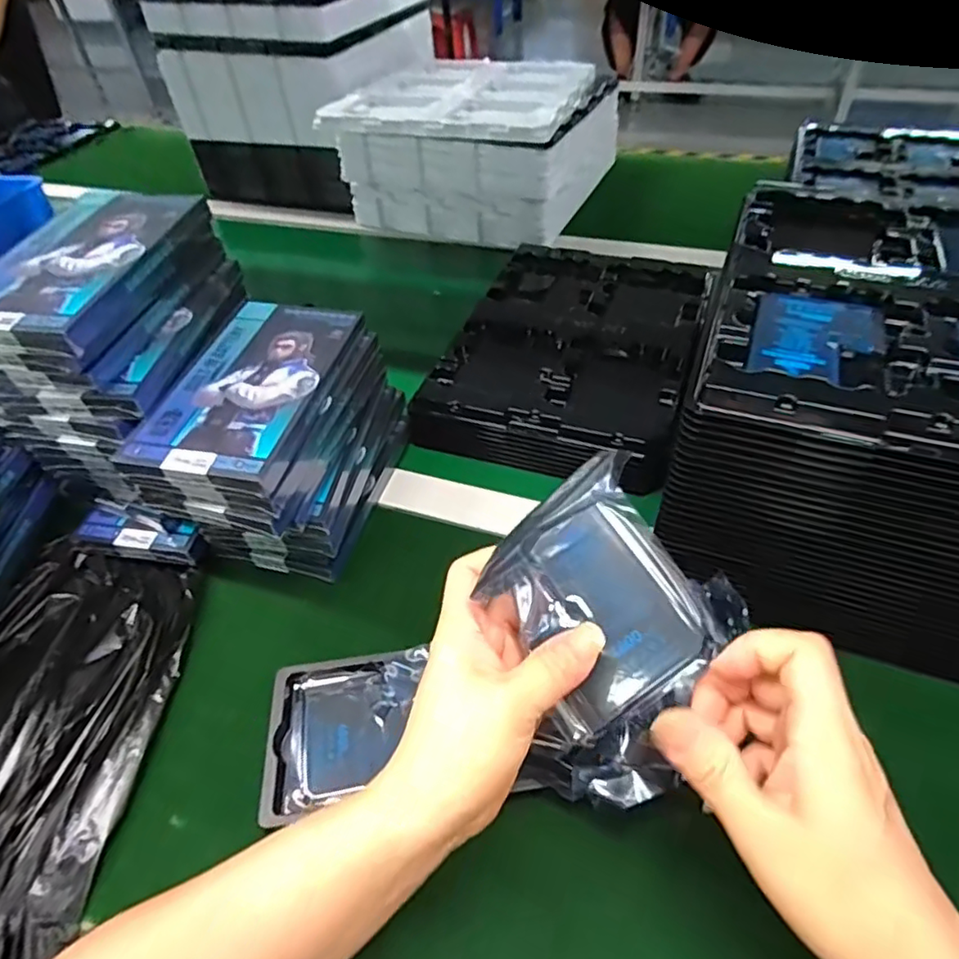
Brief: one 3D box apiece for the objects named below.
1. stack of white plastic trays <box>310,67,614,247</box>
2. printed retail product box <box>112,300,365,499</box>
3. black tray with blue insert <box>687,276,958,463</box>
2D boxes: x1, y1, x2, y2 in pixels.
[{"bbox_3d":[0.004,-0.451,0.831,0.312,0.149,0.312,11,49,15],"label":"stack of white plastic trays"},{"bbox_3d":[-0.147,-0.061,0.399,0.095,0.018,0.161,6,48,11],"label":"printed retail product box"},{"bbox_3d":[0.228,-0.059,0.315,0.207,0.018,0.134,14,50,17],"label":"black tray with blue insert"}]

